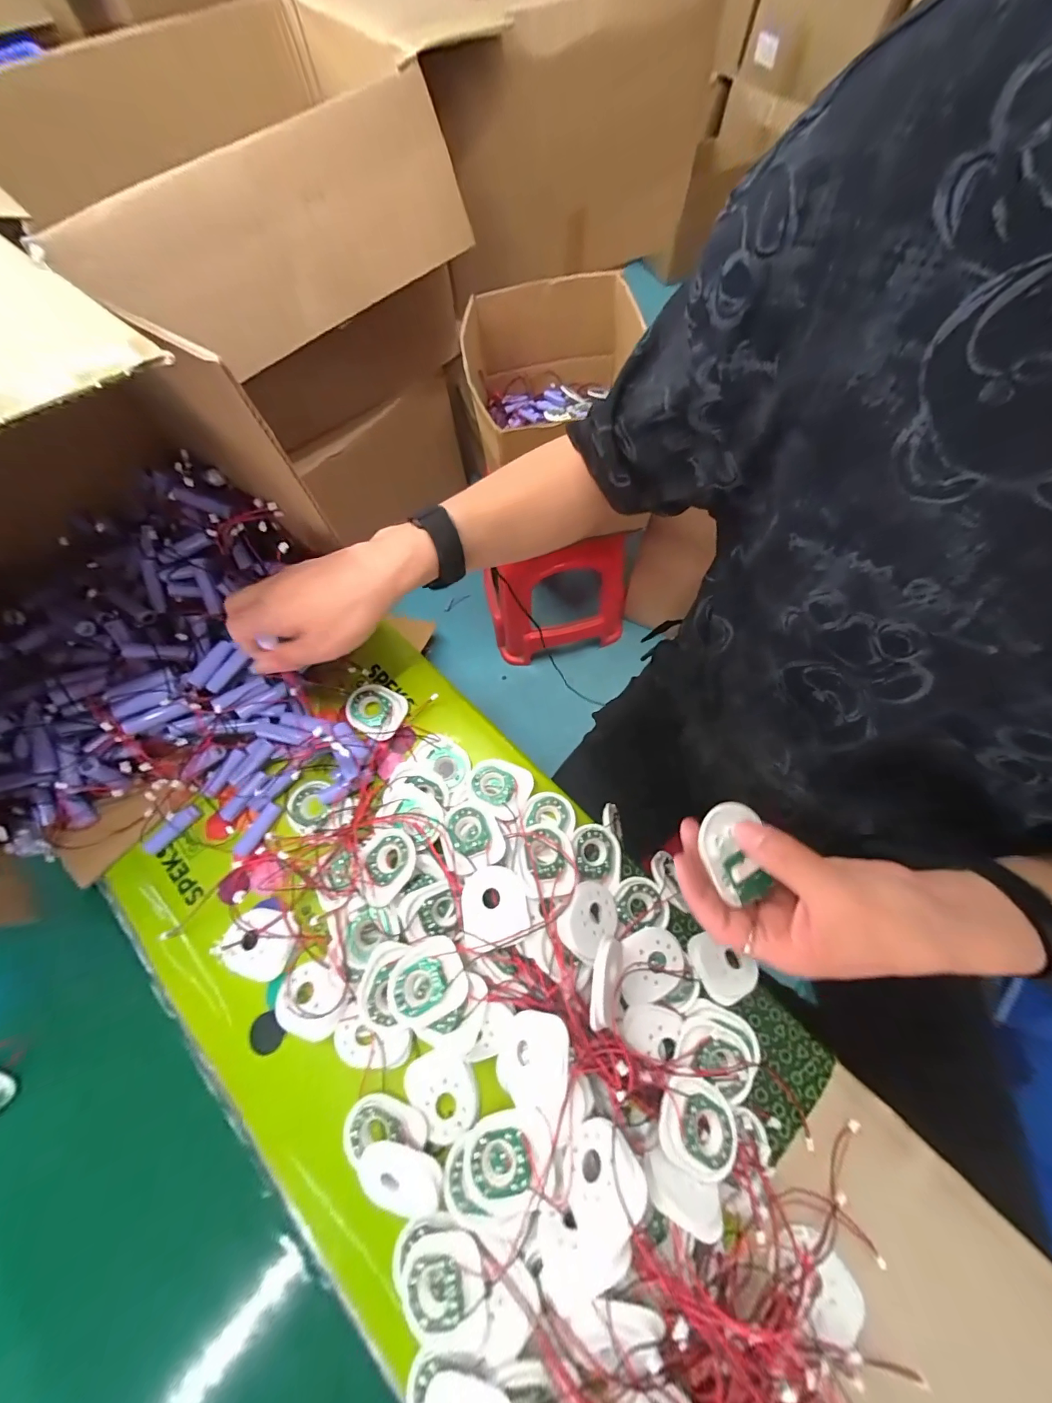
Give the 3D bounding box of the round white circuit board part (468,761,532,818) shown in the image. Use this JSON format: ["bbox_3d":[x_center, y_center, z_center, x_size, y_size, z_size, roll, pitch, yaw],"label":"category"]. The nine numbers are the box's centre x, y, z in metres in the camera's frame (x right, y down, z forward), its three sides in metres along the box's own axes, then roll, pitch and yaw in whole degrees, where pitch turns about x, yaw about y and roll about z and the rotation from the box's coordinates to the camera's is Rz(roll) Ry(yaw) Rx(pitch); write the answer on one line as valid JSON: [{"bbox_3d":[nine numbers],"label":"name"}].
[{"bbox_3d":[-0.025,0.074,0.398,0.054,0.014,0.048,29,73,13],"label":"round white circuit board part"}]

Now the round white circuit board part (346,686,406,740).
[{"bbox_3d":[-0.147,0.008,0.435,0.055,0.010,0.051,-1,69,2],"label":"round white circuit board part"}]

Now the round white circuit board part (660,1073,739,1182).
[{"bbox_3d":[0.113,0.277,0.289,0.053,0.011,0.050,9,62,-17],"label":"round white circuit board part"}]

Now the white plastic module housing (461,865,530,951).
[{"bbox_3d":[-0.025,0.158,0.343,0.050,0.009,0.057,-9,58,-4],"label":"white plastic module housing"}]

